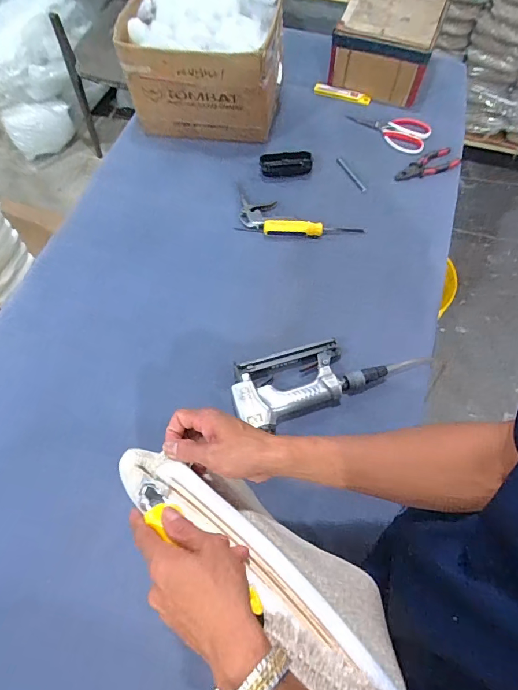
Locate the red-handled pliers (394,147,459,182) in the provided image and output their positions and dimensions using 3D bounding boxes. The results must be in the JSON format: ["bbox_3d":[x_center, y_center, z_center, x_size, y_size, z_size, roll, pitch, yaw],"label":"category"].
[{"bbox_3d":[0.360,-0.392,0.875,0.149,0.015,0.057,-13,65,-5],"label":"red-handled pliers"}]

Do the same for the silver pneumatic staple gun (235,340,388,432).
[{"bbox_3d":[0.081,0.054,0.660,0.249,0.043,0.118,-17,66,-7],"label":"silver pneumatic staple gun"}]

